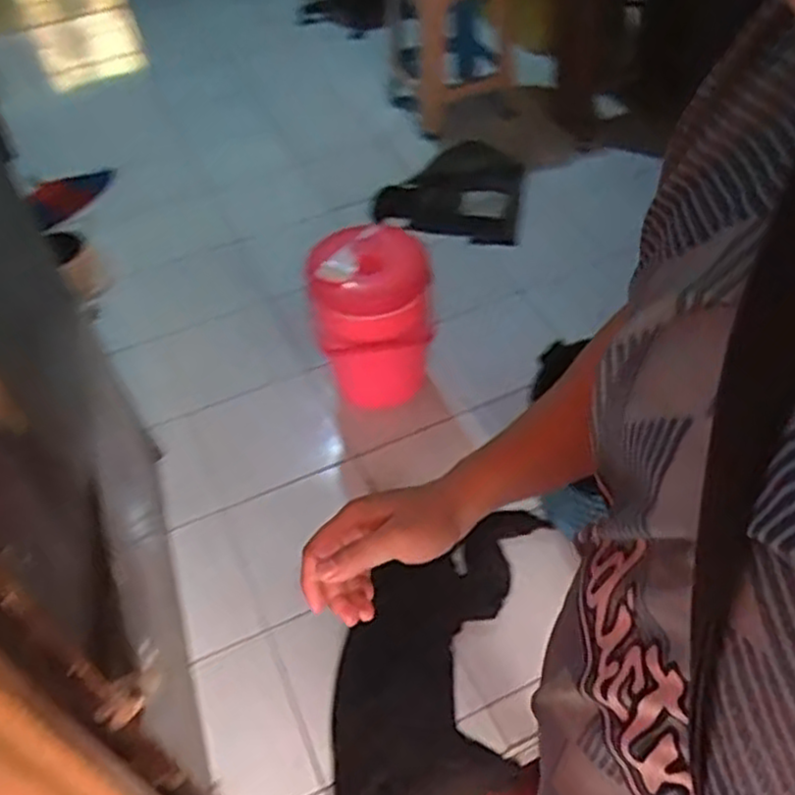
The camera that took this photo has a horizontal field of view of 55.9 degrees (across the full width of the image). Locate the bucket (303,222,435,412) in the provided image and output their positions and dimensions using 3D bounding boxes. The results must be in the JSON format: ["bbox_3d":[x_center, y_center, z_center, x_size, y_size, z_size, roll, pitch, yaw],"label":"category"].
[{"bbox_3d":[-0.049,-0.179,1.637,0.243,0.342,0.267,-2,48,3],"label":"bucket"}]

